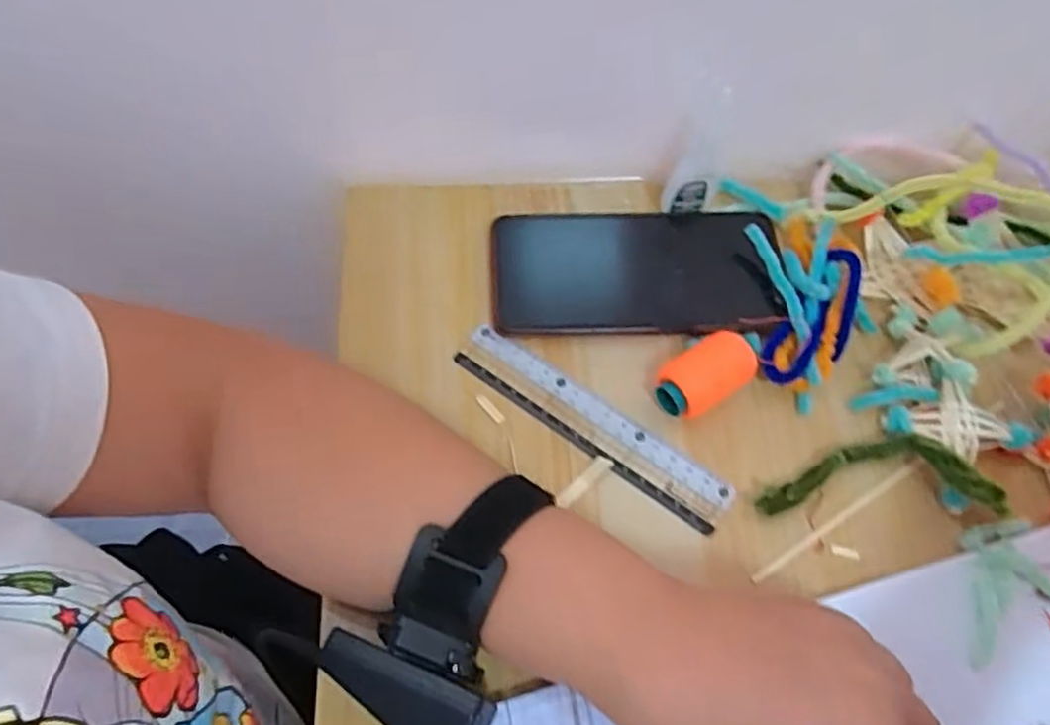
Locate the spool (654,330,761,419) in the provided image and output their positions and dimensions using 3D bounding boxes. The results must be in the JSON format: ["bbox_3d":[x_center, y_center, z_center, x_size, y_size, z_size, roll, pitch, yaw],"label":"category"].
[{"bbox_3d":[0.092,0.009,0.356,0.051,0.027,0.030,-30,69,-15],"label":"spool"}]

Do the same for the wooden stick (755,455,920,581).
[{"bbox_3d":[0.155,0.077,0.340,0.111,0.004,0.004,-28,67,-15],"label":"wooden stick"}]

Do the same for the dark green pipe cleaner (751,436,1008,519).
[{"bbox_3d":[0.169,0.053,0.337,0.106,0.029,0.041,4,64,0],"label":"dark green pipe cleaner"}]

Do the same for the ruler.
[{"bbox_3d":[0.034,0.031,0.356,0.155,0.005,0.028,34,68,13],"label":"ruler"}]

